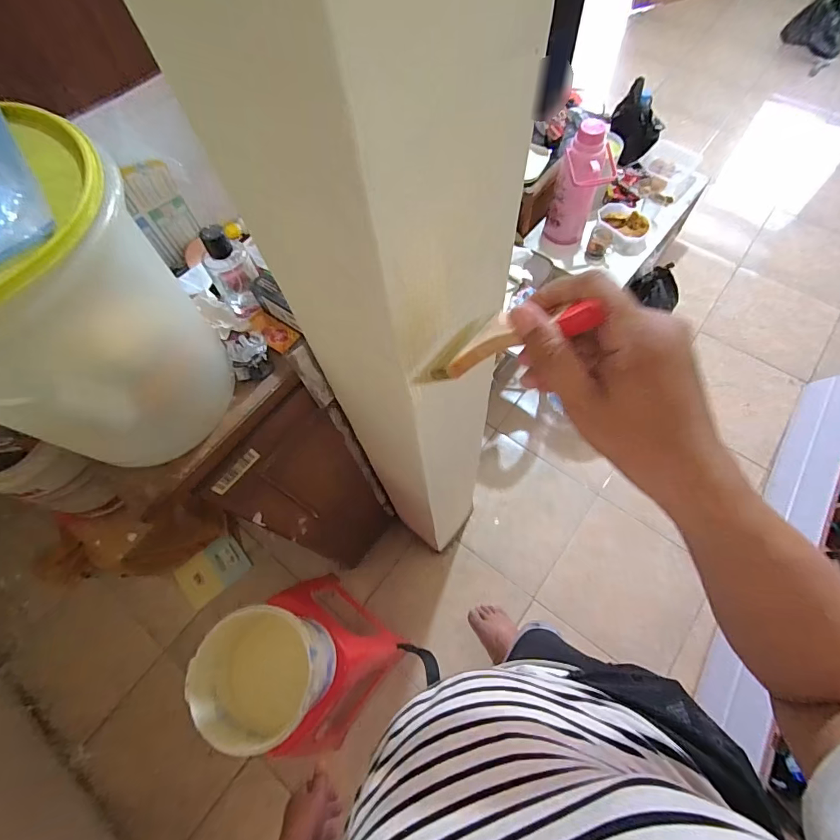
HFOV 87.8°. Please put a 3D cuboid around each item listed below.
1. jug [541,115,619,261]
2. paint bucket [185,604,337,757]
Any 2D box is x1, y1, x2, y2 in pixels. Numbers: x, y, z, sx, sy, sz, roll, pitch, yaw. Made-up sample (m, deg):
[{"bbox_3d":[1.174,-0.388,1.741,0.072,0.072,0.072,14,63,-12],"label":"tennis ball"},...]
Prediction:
[{"bbox_3d":[0.497,-0.721,1.337,0.165,0.302,0.158,12,67,10],"label":"jug"},{"bbox_3d":[-0.271,0.453,0.790,0.210,0.184,0.205,-2,65,4],"label":"paint bucket"}]

